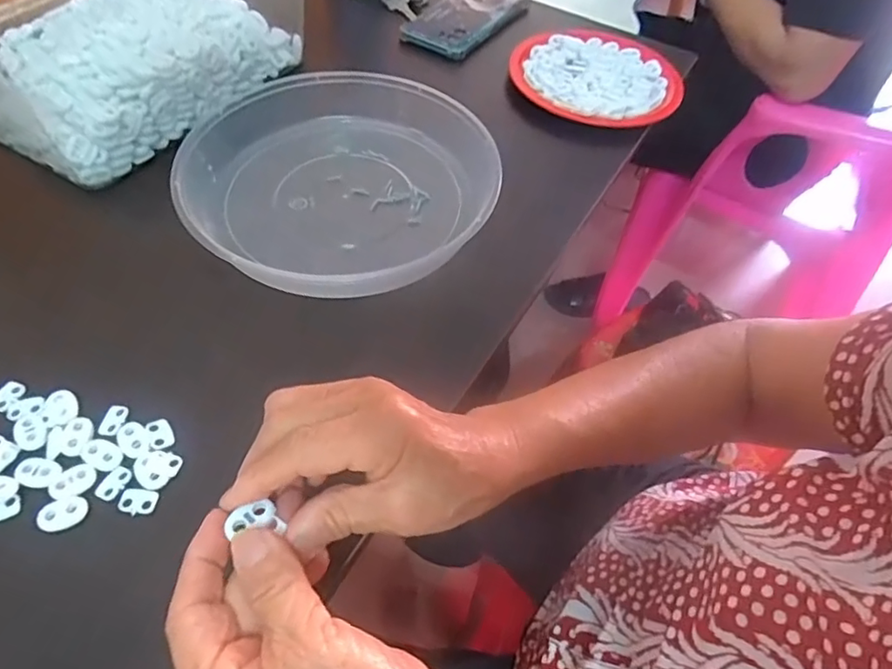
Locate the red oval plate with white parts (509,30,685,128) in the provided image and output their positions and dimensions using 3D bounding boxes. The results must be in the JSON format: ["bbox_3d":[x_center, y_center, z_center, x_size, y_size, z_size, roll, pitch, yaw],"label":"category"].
[{"bbox_3d":[0.146,-0.251,0.565,0.161,0.019,0.151,3,53,-3],"label":"red oval plate with white parts"}]

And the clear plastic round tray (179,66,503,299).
[{"bbox_3d":[-0.075,-0.115,0.442,0.219,0.051,0.223,2,54,-3],"label":"clear plastic round tray"}]

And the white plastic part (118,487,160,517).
[{"bbox_3d":[-0.164,0.088,0.305,0.019,0.004,0.014,9,53,2],"label":"white plastic part"}]

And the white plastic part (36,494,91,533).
[{"bbox_3d":[-0.198,0.092,0.298,0.022,0.004,0.017,-14,56,-15],"label":"white plastic part"}]

